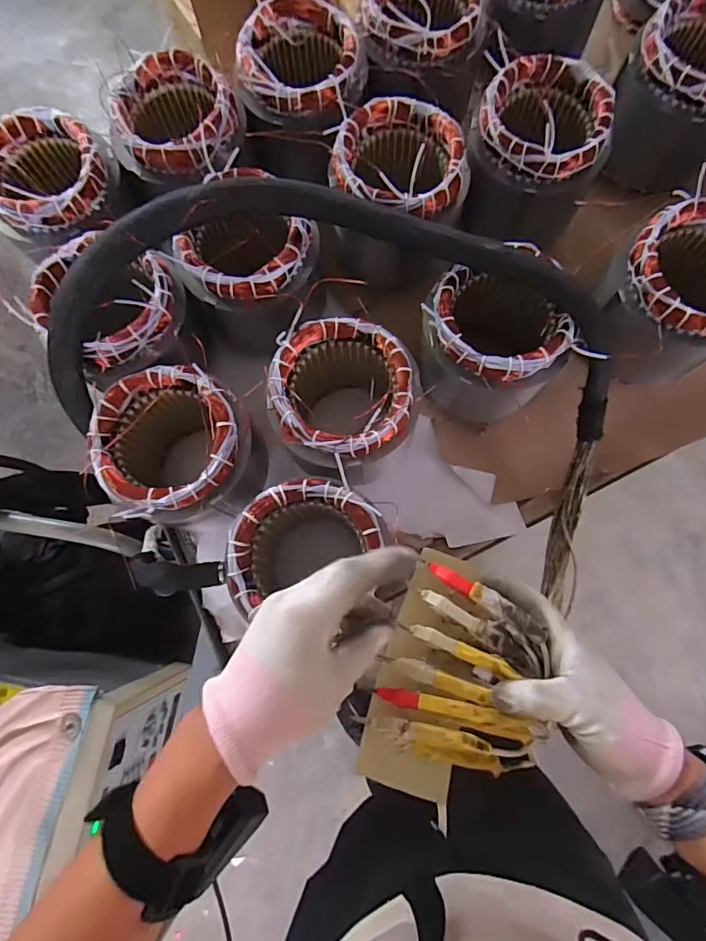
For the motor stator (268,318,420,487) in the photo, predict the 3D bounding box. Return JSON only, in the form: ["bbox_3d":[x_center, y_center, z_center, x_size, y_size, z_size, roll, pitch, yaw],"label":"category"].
[{"bbox_3d":[-0.010,-0.071,0.533,0.132,0.164,0.145,0,80,-1],"label":"motor stator"}]

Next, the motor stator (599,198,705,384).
[{"bbox_3d":[0.353,-0.197,0.533,0.148,0.125,0.154,0,80,-1],"label":"motor stator"}]

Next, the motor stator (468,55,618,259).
[{"bbox_3d":[0.213,-0.376,0.574,0.151,0.136,0.146,0,80,-1],"label":"motor stator"}]

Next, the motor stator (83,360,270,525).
[{"bbox_3d":[-0.183,-0.017,0.529,0.154,0.168,0.145,0,80,-1],"label":"motor stator"}]

